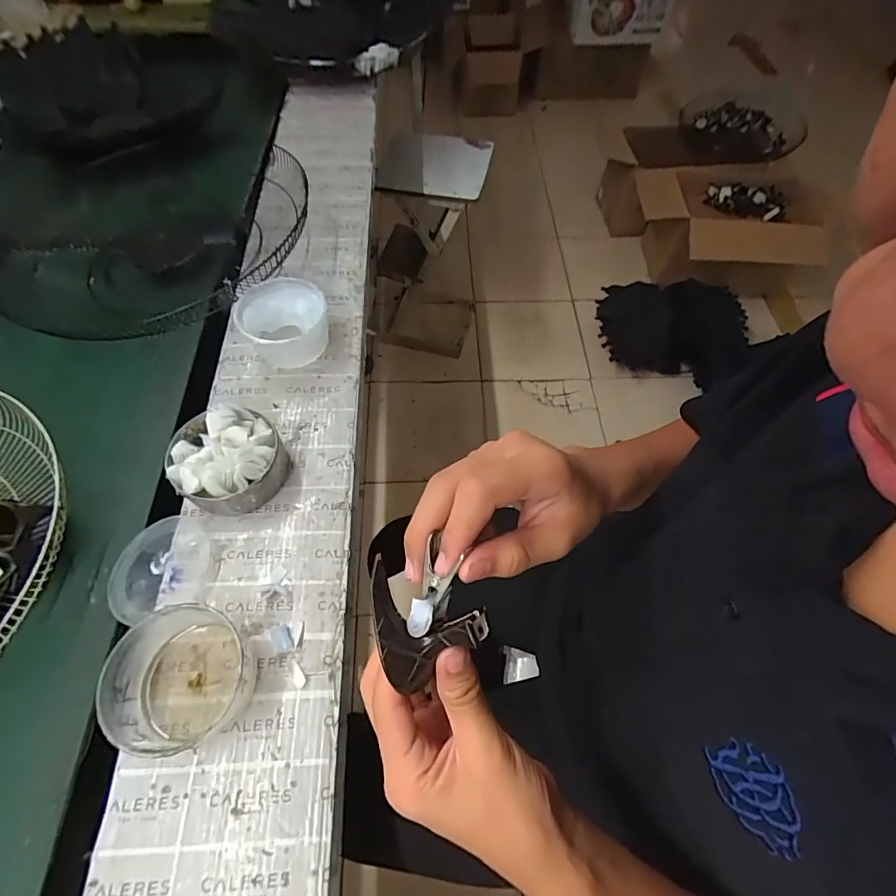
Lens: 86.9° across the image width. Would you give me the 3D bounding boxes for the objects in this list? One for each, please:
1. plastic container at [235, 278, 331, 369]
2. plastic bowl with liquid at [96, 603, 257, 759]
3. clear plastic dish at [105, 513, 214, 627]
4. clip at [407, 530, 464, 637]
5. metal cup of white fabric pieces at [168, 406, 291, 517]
[{"bbox_3d":[-0.219,-0.166,0.643,0.110,0.067,0.114,-15,61,-8],"label":"plastic container"},{"bbox_3d":[-0.243,0.209,0.432,0.111,0.058,0.108,0,60,0],"label":"plastic bowl with liquid"},{"bbox_3d":[-0.314,0.129,0.517,0.108,0.017,0.104,-17,61,-9],"label":"clear plastic dish"},{"bbox_3d":[-0.007,0.069,0.231,0.017,0.009,0.048,15,90,9],"label":"clip"},{"bbox_3d":[-0.249,0.013,0.536,0.112,0.077,0.111,0,60,0],"label":"metal cup of white fabric pieces"}]

